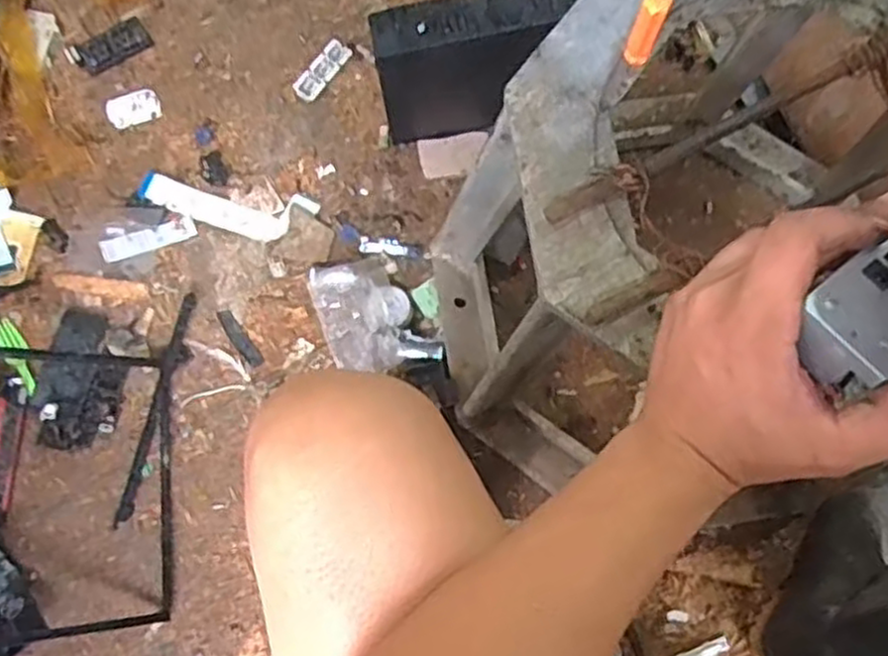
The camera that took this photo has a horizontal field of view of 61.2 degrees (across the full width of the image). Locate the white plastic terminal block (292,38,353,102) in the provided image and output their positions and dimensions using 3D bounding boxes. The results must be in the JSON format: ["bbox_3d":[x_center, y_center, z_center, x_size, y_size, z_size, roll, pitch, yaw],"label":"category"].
[{"bbox_3d":[-0.156,-0.328,0.961,0.035,0.010,0.089,38,73,-8],"label":"white plastic terminal block"}]

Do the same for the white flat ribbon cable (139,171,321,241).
[{"bbox_3d":[-0.259,-0.142,0.898,0.208,0.007,0.062,8,74,0],"label":"white flat ribbon cable"}]

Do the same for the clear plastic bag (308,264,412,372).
[{"bbox_3d":[-0.092,-0.018,0.862,0.099,0.015,0.136,-20,76,-7],"label":"clear plastic bag"}]

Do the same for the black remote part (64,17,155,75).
[{"bbox_3d":[-0.417,-0.352,0.940,0.098,0.016,0.045,-31,77,-10],"label":"black remote part"}]

